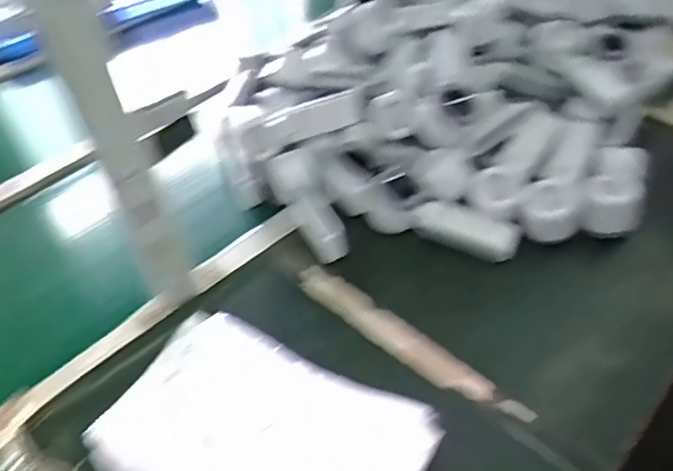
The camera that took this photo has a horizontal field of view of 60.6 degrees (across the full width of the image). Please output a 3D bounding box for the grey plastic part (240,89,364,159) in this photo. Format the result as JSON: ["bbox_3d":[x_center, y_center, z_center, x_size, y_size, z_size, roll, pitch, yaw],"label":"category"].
[{"bbox_3d":[-0.039,-0.148,0.721,0.157,0.032,0.048,-22,48,-16],"label":"grey plastic part"}]

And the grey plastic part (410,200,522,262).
[{"bbox_3d":[0.149,-0.008,0.658,0.115,0.032,0.043,16,49,20],"label":"grey plastic part"}]

